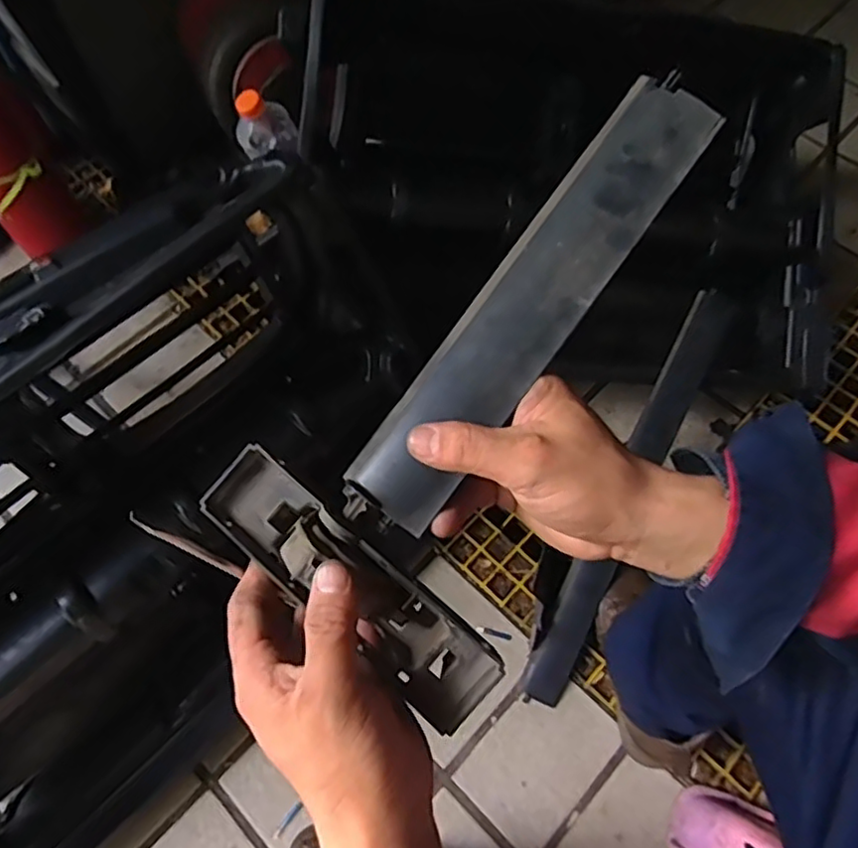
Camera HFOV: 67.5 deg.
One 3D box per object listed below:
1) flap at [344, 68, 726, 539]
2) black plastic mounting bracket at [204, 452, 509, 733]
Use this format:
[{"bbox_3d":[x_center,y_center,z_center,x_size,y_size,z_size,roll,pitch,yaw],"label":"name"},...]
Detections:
[{"bbox_3d":[0.054,-0.064,0.347,0.053,0.011,0.286,37,88,17],"label":"flap"},{"bbox_3d":[-0.042,0.084,0.349,0.179,0.051,0.051,40,72,4],"label":"black plastic mounting bracket"}]

